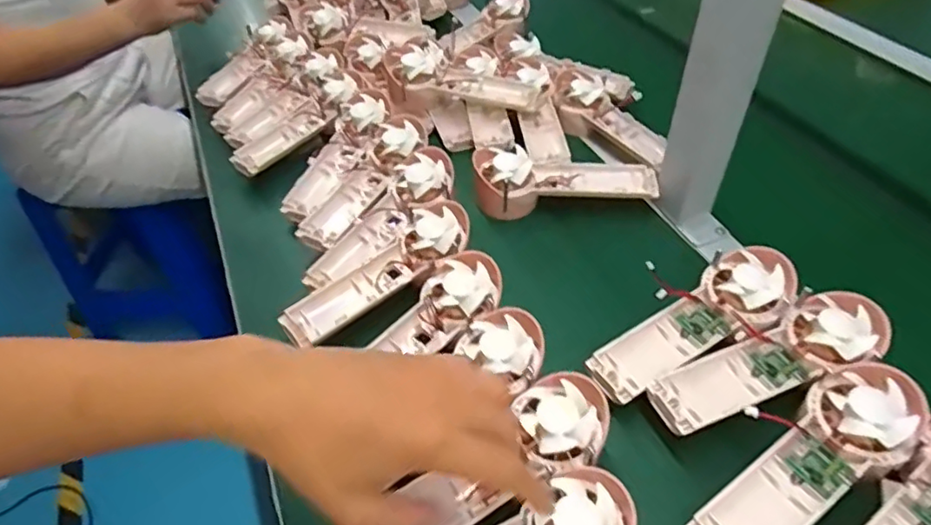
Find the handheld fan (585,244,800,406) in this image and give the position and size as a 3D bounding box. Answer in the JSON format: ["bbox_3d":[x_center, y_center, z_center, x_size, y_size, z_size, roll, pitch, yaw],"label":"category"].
[{"bbox_3d":[0.171,0.046,0.438,0.173,0.034,0.059,-27,52,-20],"label":"handheld fan"}]

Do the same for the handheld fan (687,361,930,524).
[{"bbox_3d":[0.212,0.127,0.359,0.173,0.033,0.057,-30,53,-22],"label":"handheld fan"}]

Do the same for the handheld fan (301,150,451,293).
[{"bbox_3d":[-0.075,-0.039,0.541,0.059,0.029,0.176,34,72,30],"label":"handheld fan"}]

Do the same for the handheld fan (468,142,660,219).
[{"bbox_3d":[0.097,-0.084,0.576,0.173,0.049,0.058,-3,48,1],"label":"handheld fan"}]

